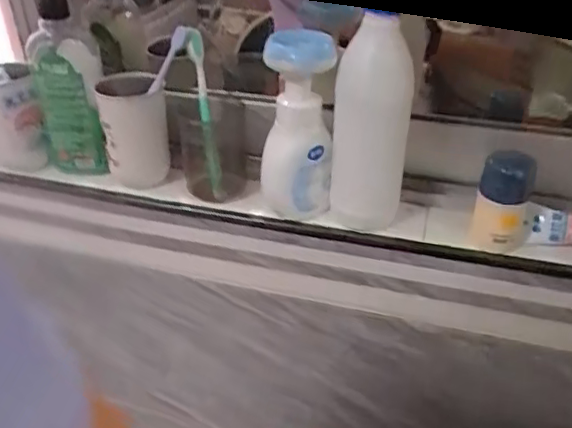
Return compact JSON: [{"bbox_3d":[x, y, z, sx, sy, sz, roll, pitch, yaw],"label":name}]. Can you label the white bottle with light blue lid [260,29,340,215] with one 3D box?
[{"bbox_3d":[0.010,-0.090,0.632,0.081,0.226,0.092,-1,36,0],"label":"white bottle with light blue lid"}]

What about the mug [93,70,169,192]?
[{"bbox_3d":[-0.175,-0.098,0.685,0.071,0.116,0.077,-7,36,-8],"label":"mug"}]

